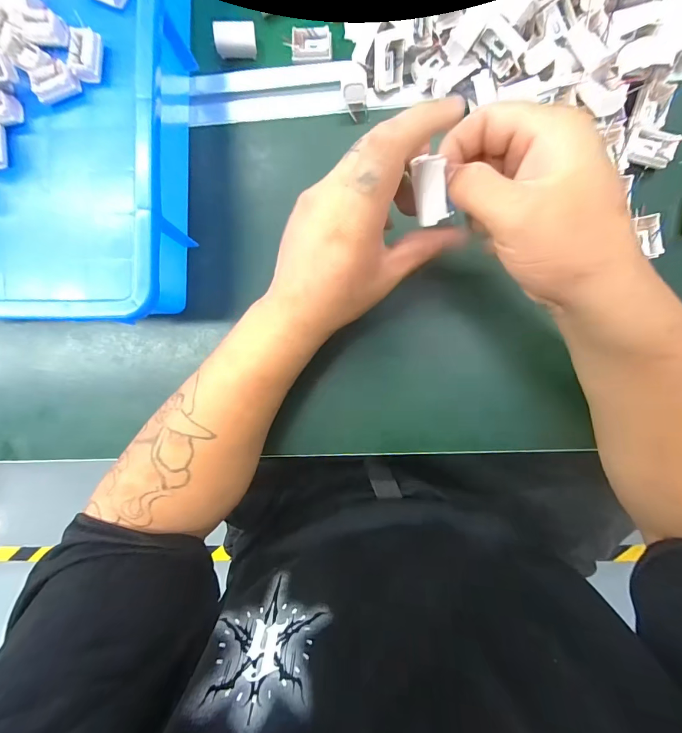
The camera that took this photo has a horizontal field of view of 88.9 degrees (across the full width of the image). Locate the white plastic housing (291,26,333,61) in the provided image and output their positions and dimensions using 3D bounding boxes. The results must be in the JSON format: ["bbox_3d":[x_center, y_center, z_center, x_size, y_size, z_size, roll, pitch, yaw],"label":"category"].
[{"bbox_3d":[-0.024,-0.273,0.295,0.035,0.006,0.028,3,94,11],"label":"white plastic housing"}]

